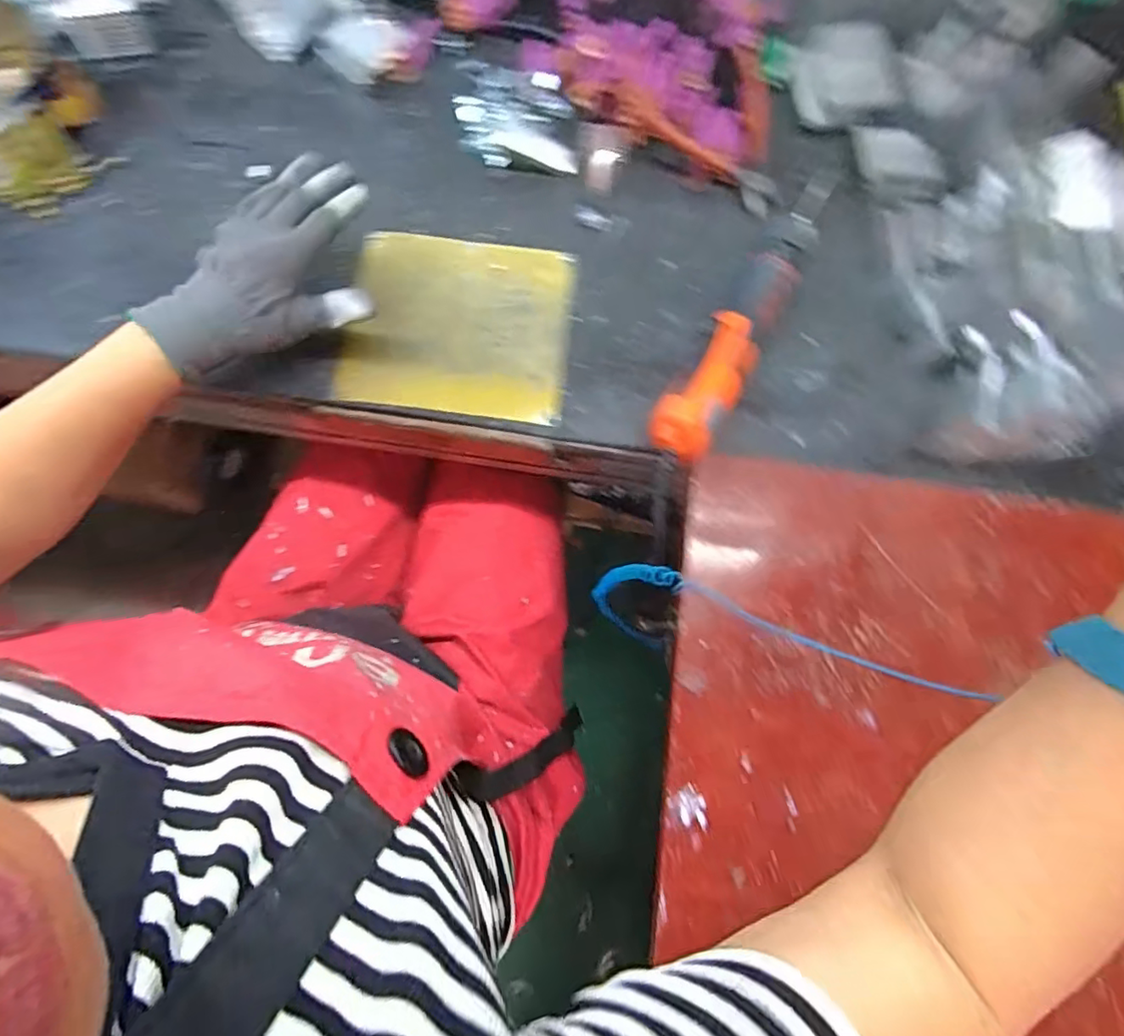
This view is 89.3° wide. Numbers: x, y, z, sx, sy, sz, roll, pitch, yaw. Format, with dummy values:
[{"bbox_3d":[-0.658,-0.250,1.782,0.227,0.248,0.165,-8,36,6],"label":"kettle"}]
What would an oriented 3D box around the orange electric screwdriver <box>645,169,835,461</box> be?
[{"bbox_3d":[0.152,-0.161,0.446,0.048,0.048,0.287,32,77,6],"label":"orange electric screwdriver"}]

